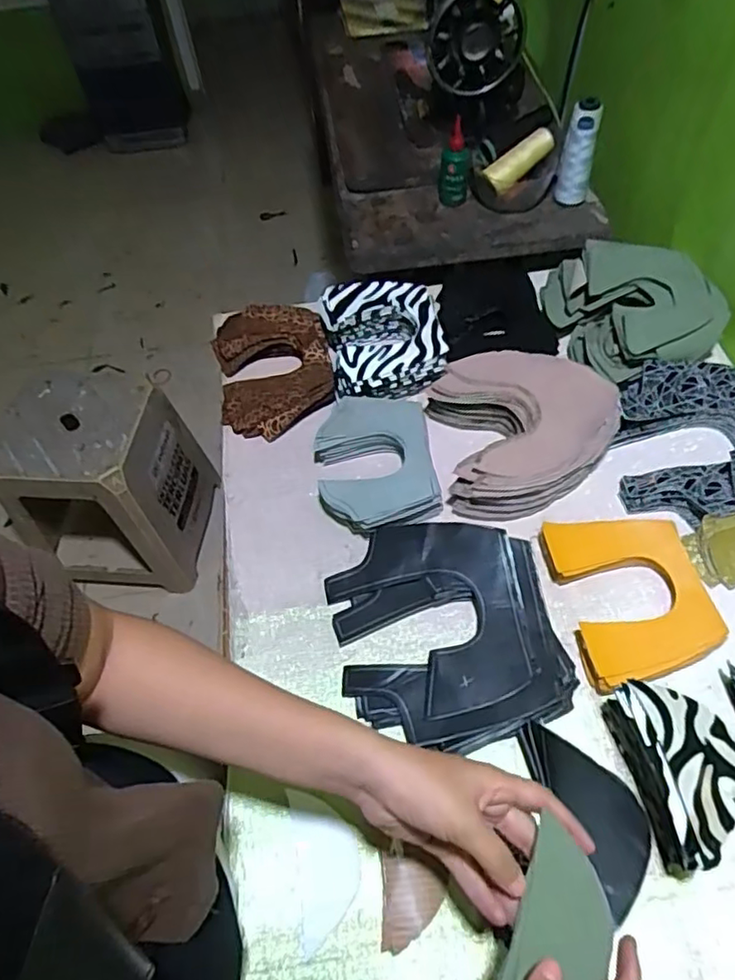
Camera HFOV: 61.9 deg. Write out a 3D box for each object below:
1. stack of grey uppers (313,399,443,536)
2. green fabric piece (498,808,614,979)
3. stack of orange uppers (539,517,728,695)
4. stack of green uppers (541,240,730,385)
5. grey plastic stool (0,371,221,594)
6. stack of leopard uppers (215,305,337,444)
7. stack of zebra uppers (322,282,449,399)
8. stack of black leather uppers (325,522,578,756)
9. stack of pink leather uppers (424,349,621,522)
[{"bbox_3d":[0.006,-0.030,0.657,0.121,0.035,0.161,-9,57,-2],"label":"stack of grey uppers"},{"bbox_3d":[0.110,0.257,0.352,0.052,0.004,0.103,20,62,16],"label":"green fabric piece"},{"bbox_3d":[0.239,0.093,0.556,0.120,0.023,0.153,-9,57,-2],"label":"stack of orange uppers"},{"bbox_3d":[0.319,-0.216,0.717,0.186,0.064,0.174,-8,57,-1],"label":"stack of green uppers"},{"bbox_3d":[-0.544,-0.010,1.334,0.296,0.386,0.302,2,57,5],"label":"grey plastic stool"},{"bbox_3d":[-0.114,-0.149,0.747,0.134,0.040,0.176,-11,57,-3],"label":"stack of leopard uppers"},{"bbox_3d":[0.021,-0.178,0.738,0.137,0.054,0.157,-10,57,-2],"label":"stack of zebra uppers"},{"bbox_3d":[0.069,0.123,0.558,0.189,0.039,0.203,-12,57,-4],"label":"stack of black leather uppers"},{"bbox_3d":[0.167,-0.066,0.654,0.178,0.057,0.176,-8,57,-1],"label":"stack of pink leather uppers"}]

